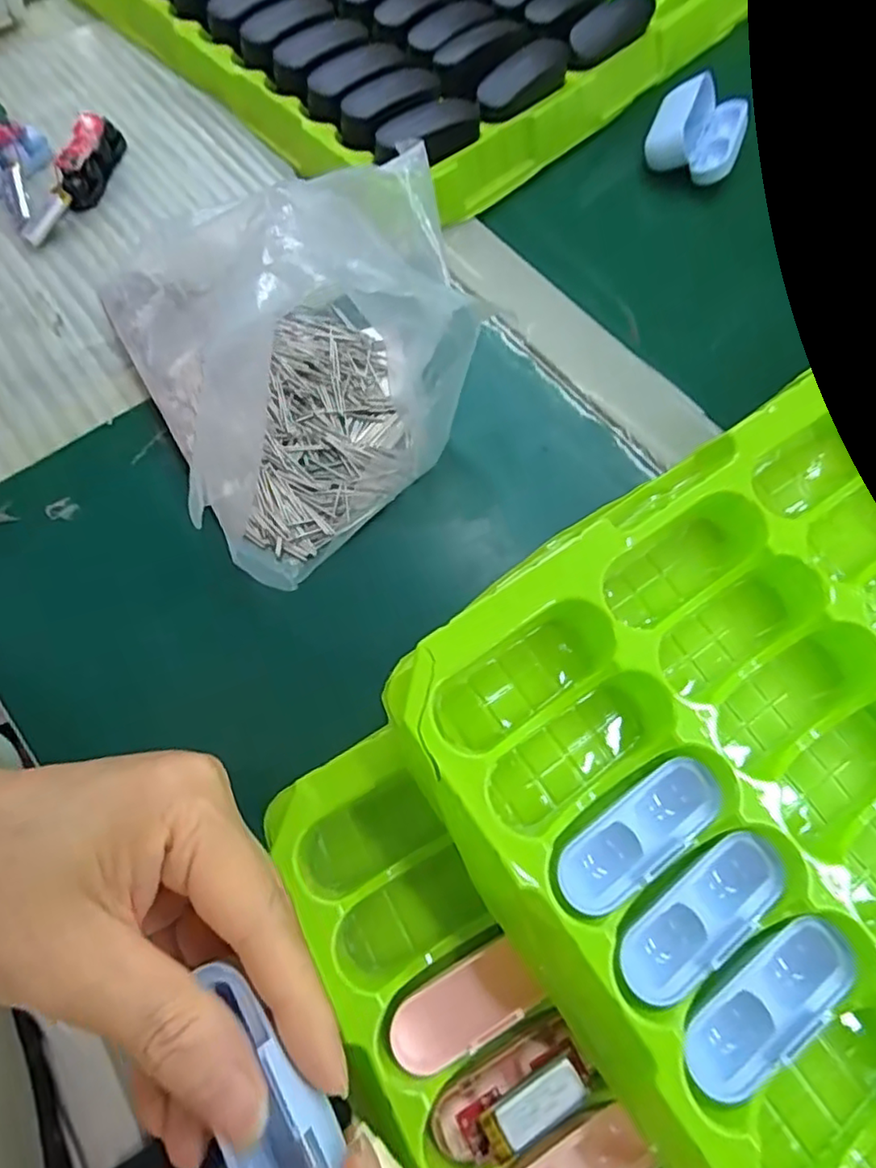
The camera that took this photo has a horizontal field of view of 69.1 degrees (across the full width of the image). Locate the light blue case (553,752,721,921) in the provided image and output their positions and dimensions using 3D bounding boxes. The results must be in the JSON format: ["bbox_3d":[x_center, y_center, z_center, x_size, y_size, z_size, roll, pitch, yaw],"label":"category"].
[{"bbox_3d":[0.068,0.084,0.214,0.064,0.007,0.025,-34,73,-12],"label":"light blue case"}]

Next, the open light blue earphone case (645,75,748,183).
[{"bbox_3d":[0.157,-0.275,0.386,0.052,0.028,0.061,21,71,7],"label":"open light blue earphone case"}]

